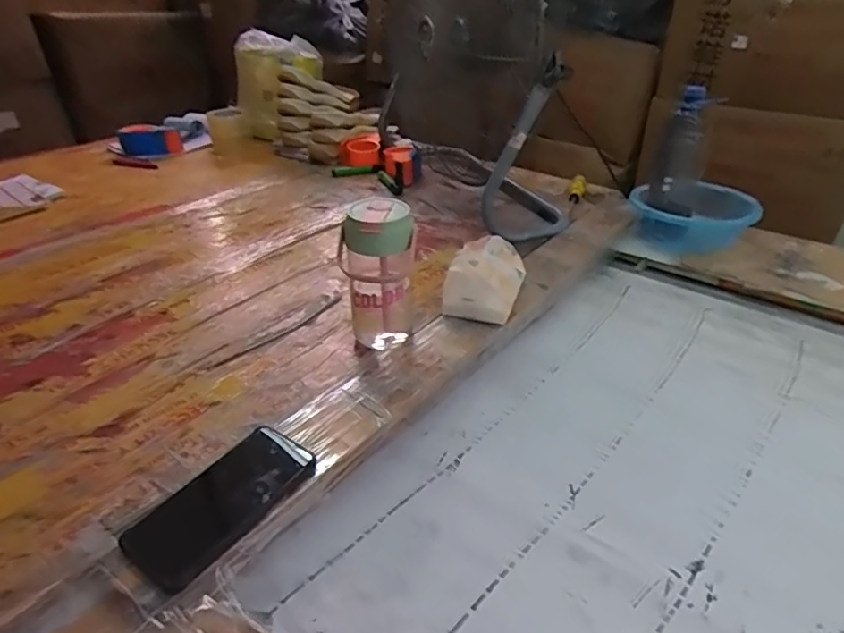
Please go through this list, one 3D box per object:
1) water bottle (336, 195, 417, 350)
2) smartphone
[{"bbox_3d":[-0.057,-0.044,0.715,0.084,0.197,0.080,-7,35,-9],"label":"water bottle"},{"bbox_3d":[-0.182,0.167,0.513,0.083,0.014,0.165,25,43,27],"label":"smartphone"}]

